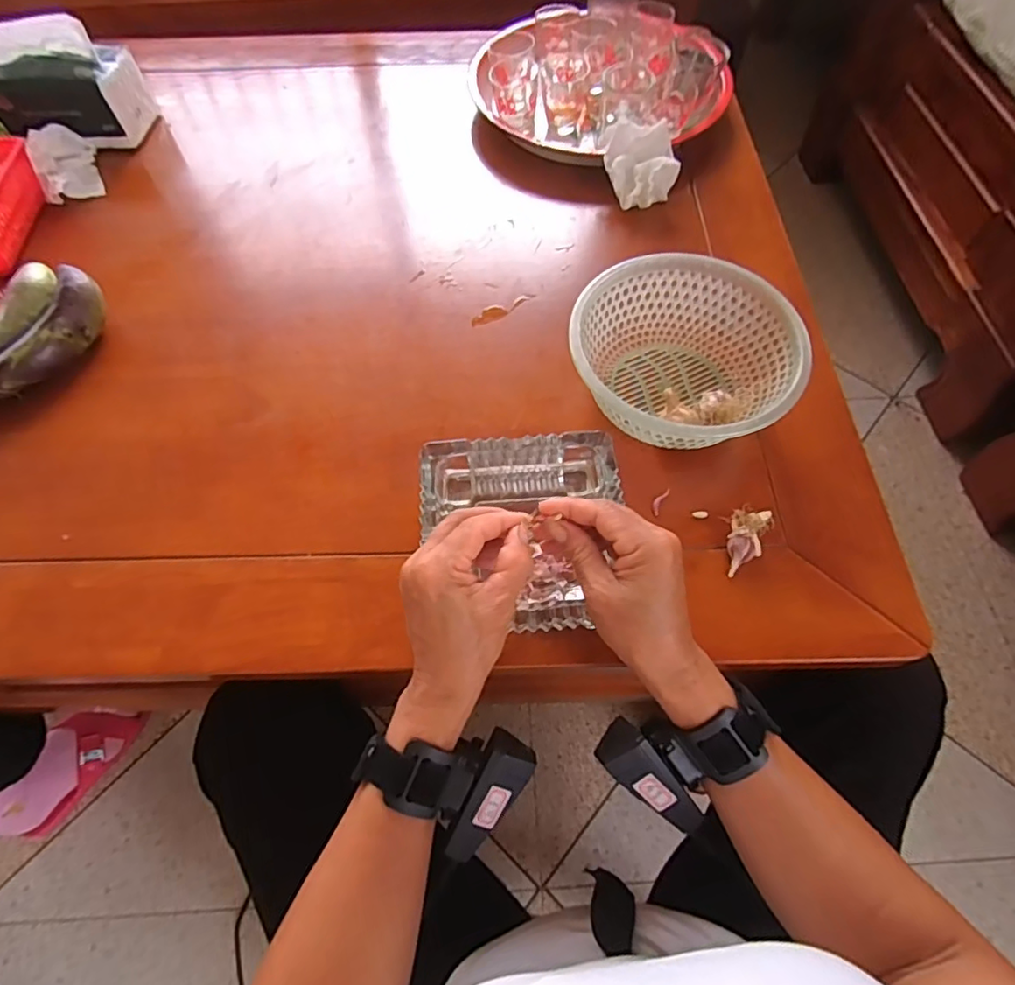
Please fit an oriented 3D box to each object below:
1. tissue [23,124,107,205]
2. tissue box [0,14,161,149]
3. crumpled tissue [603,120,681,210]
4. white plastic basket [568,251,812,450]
[{"bbox_3d":[-0.496,-0.368,0.638,0.058,0.038,0.087,-24,65,-12],"label":"tissue"},{"bbox_3d":[-0.509,-0.465,0.646,0.145,0.106,0.098,3,62,2],"label":"tissue box"},{"bbox_3d":[0.143,-0.348,0.604,0.077,0.044,0.080,-2,62,-1],"label":"crumpled tissue"},{"bbox_3d":[0.143,-0.109,0.475,0.173,0.078,0.161,-1,64,1],"label":"white plastic basket"}]

